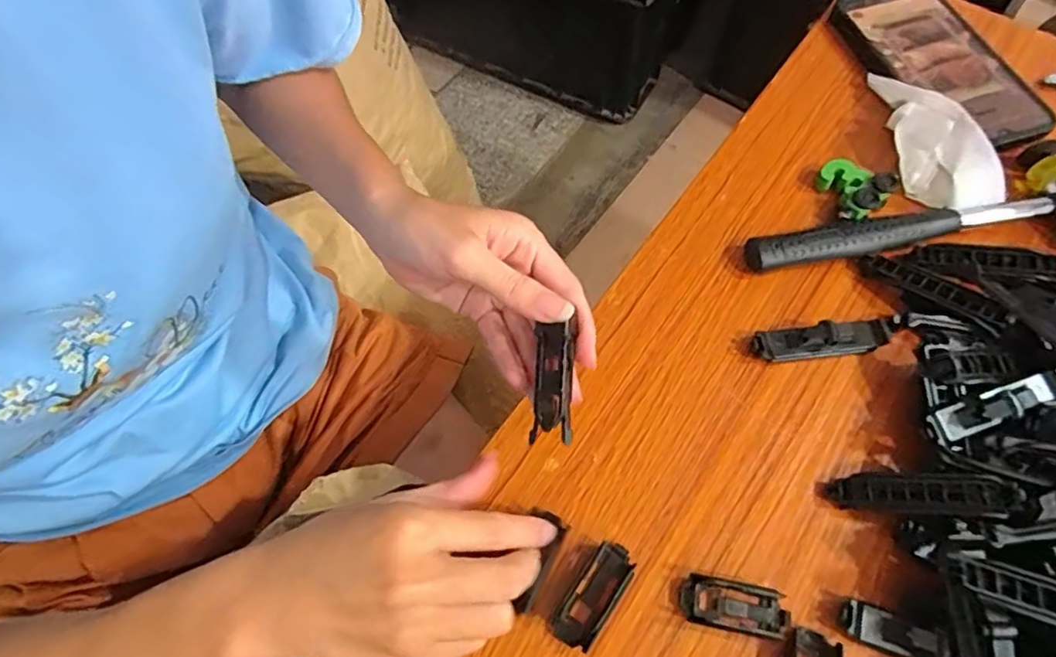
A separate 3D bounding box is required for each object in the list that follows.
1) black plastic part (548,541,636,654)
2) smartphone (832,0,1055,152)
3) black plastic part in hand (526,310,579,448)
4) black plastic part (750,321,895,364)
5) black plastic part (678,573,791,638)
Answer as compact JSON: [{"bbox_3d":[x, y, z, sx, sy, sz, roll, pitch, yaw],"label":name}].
[{"bbox_3d":[0.032,0.127,0.287,0.021,0.009,0.051,34,70,16],"label":"black plastic part"},{"bbox_3d":[0.286,-0.187,0.424,0.082,0.017,0.160,-15,65,-6],"label":"smartphone"},{"bbox_3d":[0.012,0.026,0.281,0.018,0.010,0.054,4,80,3],"label":"black plastic part in hand"},{"bbox_3d":[0.167,0.005,0.338,0.078,0.021,0.019,-6,64,-2],"label":"black plastic part"},{"bbox_3d":[0.098,0.131,0.283,0.050,0.012,0.021,8,65,5],"label":"black plastic part"}]

